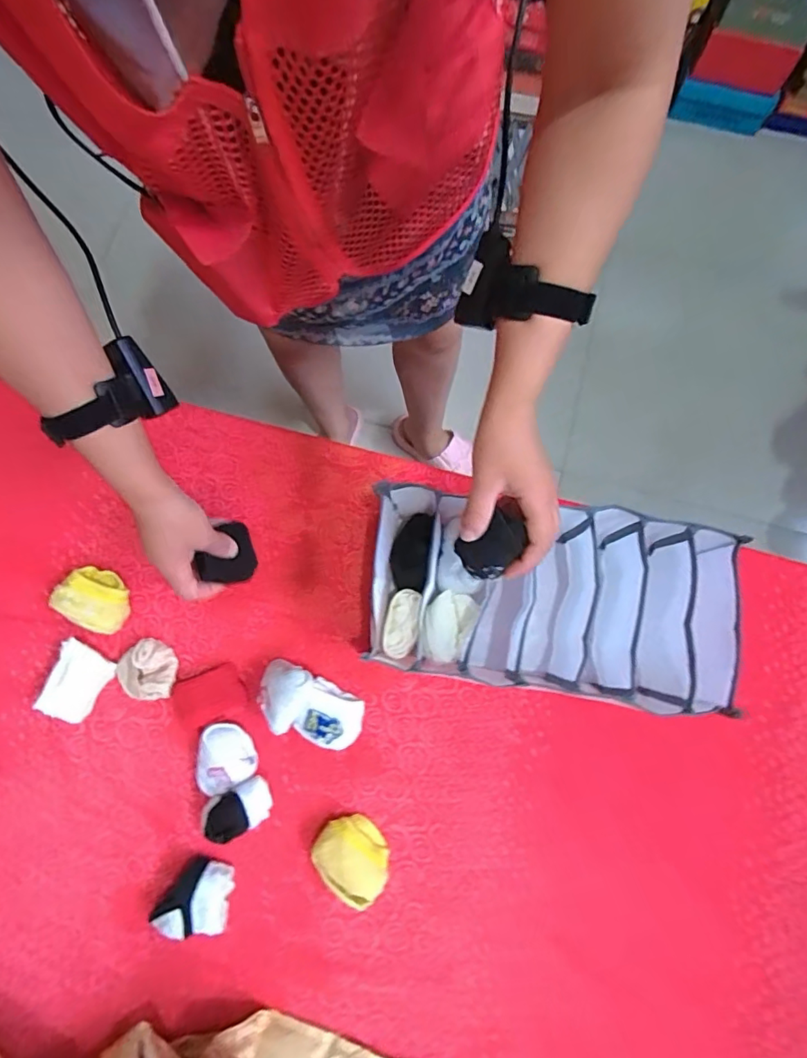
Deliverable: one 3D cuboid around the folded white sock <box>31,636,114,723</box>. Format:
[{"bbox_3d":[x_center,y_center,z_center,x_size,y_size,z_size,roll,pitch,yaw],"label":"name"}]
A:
[{"bbox_3d":[-0.363,0.170,0.564,0.050,0.035,0.080,22,80,5],"label":"folded white sock"}]

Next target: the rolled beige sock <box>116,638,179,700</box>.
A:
[{"bbox_3d":[-0.291,0.159,0.573,0.062,0.029,0.064,1,79,1],"label":"rolled beige sock"}]

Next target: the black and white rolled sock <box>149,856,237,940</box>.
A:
[{"bbox_3d":[-0.216,0.381,0.522,0.070,0.039,0.065,0,79,1],"label":"black and white rolled sock"}]

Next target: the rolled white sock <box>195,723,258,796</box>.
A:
[{"bbox_3d":[-0.199,0.249,0.550,0.063,0.031,0.066,0,79,1],"label":"rolled white sock"}]

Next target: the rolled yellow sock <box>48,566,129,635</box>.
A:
[{"bbox_3d":[-0.348,0.078,0.575,0.078,0.049,0.057,27,80,6],"label":"rolled yellow sock"}]

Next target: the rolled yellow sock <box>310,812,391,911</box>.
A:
[{"bbox_3d":[-0.054,0.344,0.528,0.082,0.038,0.072,33,81,7],"label":"rolled yellow sock"}]

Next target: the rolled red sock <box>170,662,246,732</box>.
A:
[{"bbox_3d":[-0.218,0.188,0.557,0.078,0.021,0.056,-22,79,-3],"label":"rolled red sock"}]

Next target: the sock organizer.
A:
[{"bbox_3d":[0.141,0.071,0.534,0.341,0.111,0.174,10,79,3],"label":"sock organizer"}]

